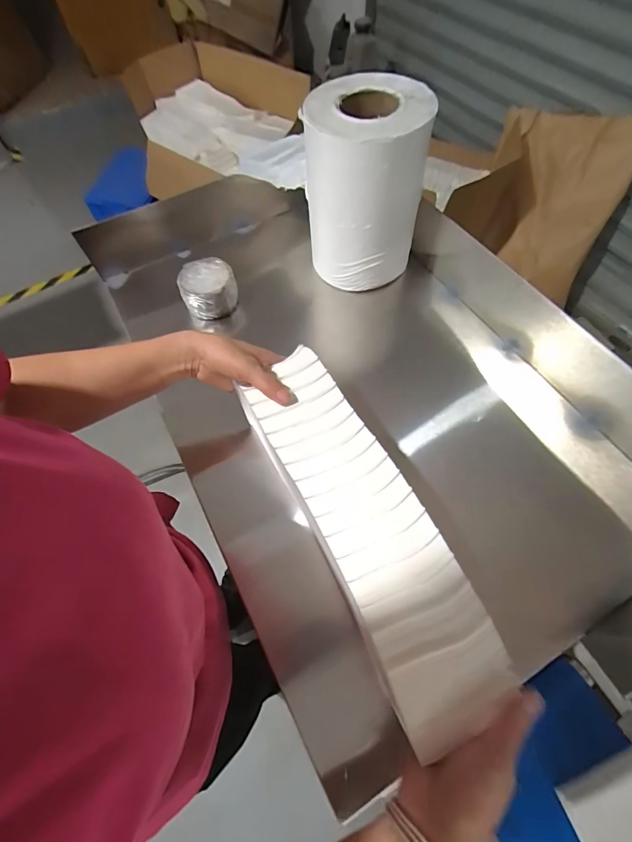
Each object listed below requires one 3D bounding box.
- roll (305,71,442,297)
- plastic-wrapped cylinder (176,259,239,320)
[{"bbox_3d":[0.065,-0.330,0.564,0.149,0.227,0.147,-1,62,2],"label":"roll"},{"bbox_3d":[-0.172,-0.212,0.614,0.084,0.053,0.079,-1,62,2],"label":"plastic-wrapped cylinder"}]

